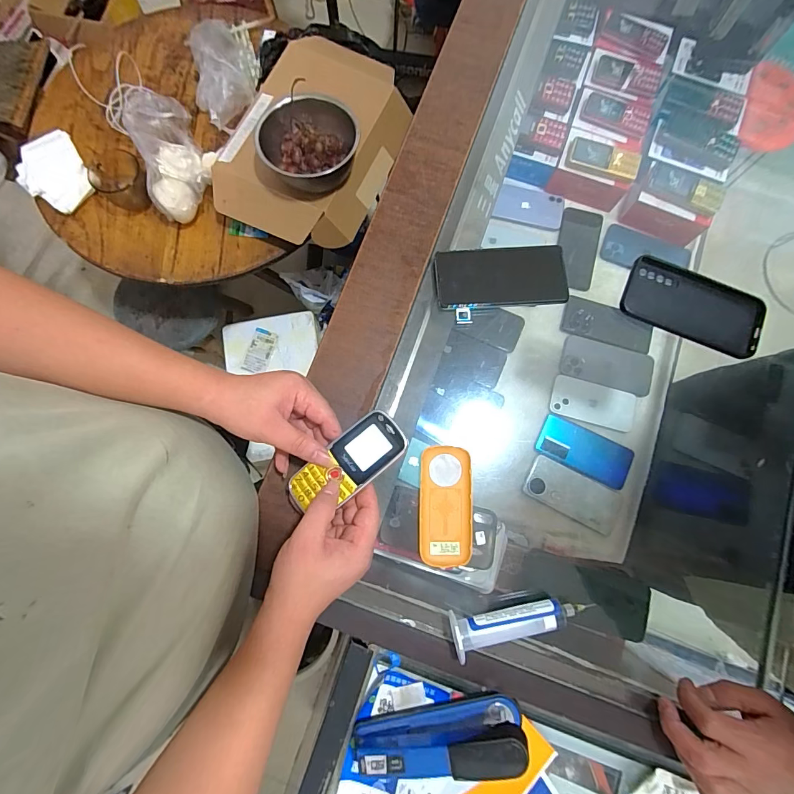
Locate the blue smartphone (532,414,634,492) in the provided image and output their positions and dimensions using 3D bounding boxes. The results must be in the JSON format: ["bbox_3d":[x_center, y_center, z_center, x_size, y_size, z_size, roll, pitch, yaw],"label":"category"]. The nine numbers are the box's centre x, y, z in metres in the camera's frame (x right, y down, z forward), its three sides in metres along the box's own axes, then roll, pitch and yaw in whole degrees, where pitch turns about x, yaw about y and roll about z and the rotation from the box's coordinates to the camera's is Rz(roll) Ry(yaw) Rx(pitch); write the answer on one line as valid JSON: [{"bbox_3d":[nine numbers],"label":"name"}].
[{"bbox_3d":[0.325,0.093,0.691,0.162,0.004,0.076,25,80,4],"label":"blue smartphone"}]

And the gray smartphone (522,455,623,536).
[{"bbox_3d":[0.296,0.163,0.675,0.160,0.006,0.074,27,80,5],"label":"gray smartphone"}]

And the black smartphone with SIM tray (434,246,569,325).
[{"bbox_3d":[0.118,-0.129,0.457,0.144,0.015,0.080,-2,92,-1],"label":"black smartphone with SIM tray"}]

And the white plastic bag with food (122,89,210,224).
[{"bbox_3d":[-0.468,-0.504,0.824,0.120,0.098,0.261,-13,92,-3],"label":"white plastic bag with food"}]

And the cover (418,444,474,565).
[{"bbox_3d":[0.051,0.112,0.416,0.053,0.010,0.116,2,79,0],"label":"cover"}]

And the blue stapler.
[{"bbox_3d":[0.038,0.304,0.354,0.147,0.053,0.034,-7,79,-2],"label":"blue stapler"}]

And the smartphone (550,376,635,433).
[{"bbox_3d":[0.347,0.013,0.711,0.148,0.006,0.074,15,79,2],"label":"smartphone"}]

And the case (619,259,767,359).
[{"bbox_3d":[0.344,-0.106,0.469,0.155,0.010,0.075,26,92,7],"label":"case"}]

